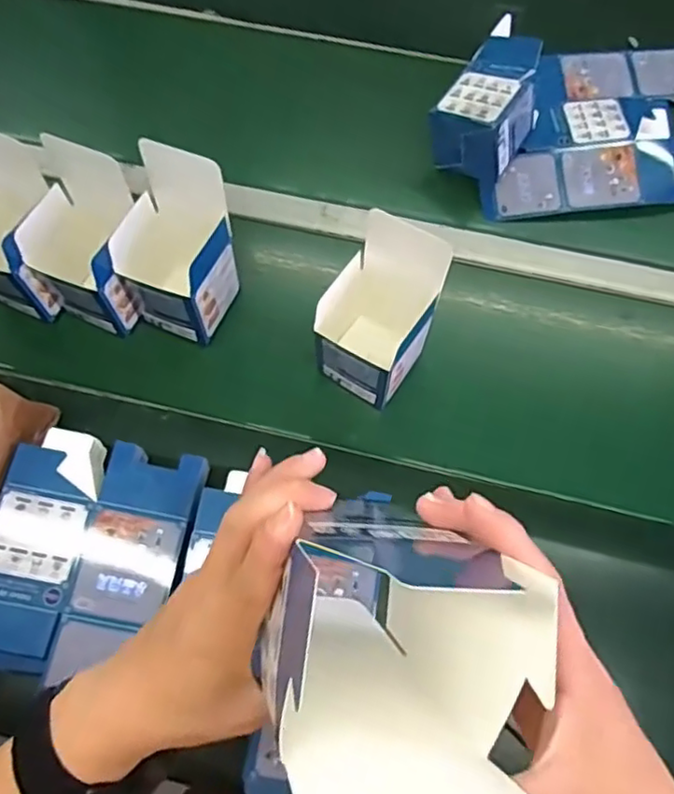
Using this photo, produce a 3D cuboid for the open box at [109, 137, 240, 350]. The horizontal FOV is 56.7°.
[{"bbox_3d":[-0.167,-0.140,0.645,0.106,0.155,0.108,21,71,8],"label":"open box"}]

